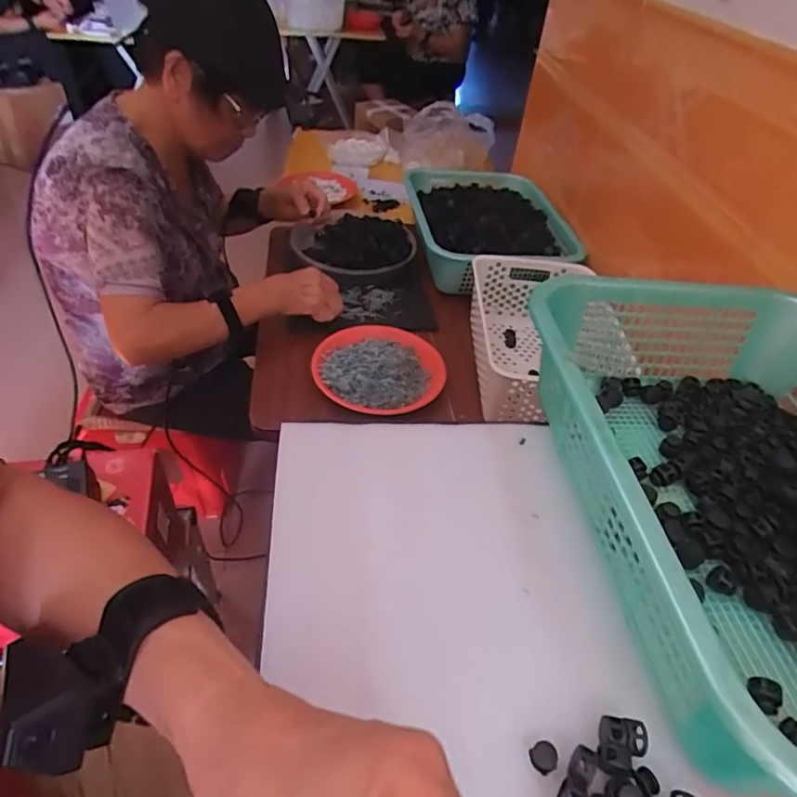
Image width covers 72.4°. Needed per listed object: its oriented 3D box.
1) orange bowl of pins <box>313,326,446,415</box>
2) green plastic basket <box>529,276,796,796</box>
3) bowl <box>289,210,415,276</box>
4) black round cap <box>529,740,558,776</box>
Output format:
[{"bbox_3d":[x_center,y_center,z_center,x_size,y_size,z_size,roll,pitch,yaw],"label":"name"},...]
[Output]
[{"bbox_3d":[-0.029,-0.046,0.814,0.176,0.056,0.190,3,43,-3],"label":"orange bowl of pins"},{"bbox_3d":[0.263,0.056,0.367,0.284,0.097,0.379,0,44,-7],"label":"green plastic basket"},{"bbox_3d":[-0.085,-0.304,1.049,0.223,0.064,0.245,3,43,-3],"label":"bowl"},{"bbox_3d":[0.077,0.189,0.287,0.014,0.006,0.014,3,43,-3],"label":"black round cap"}]

